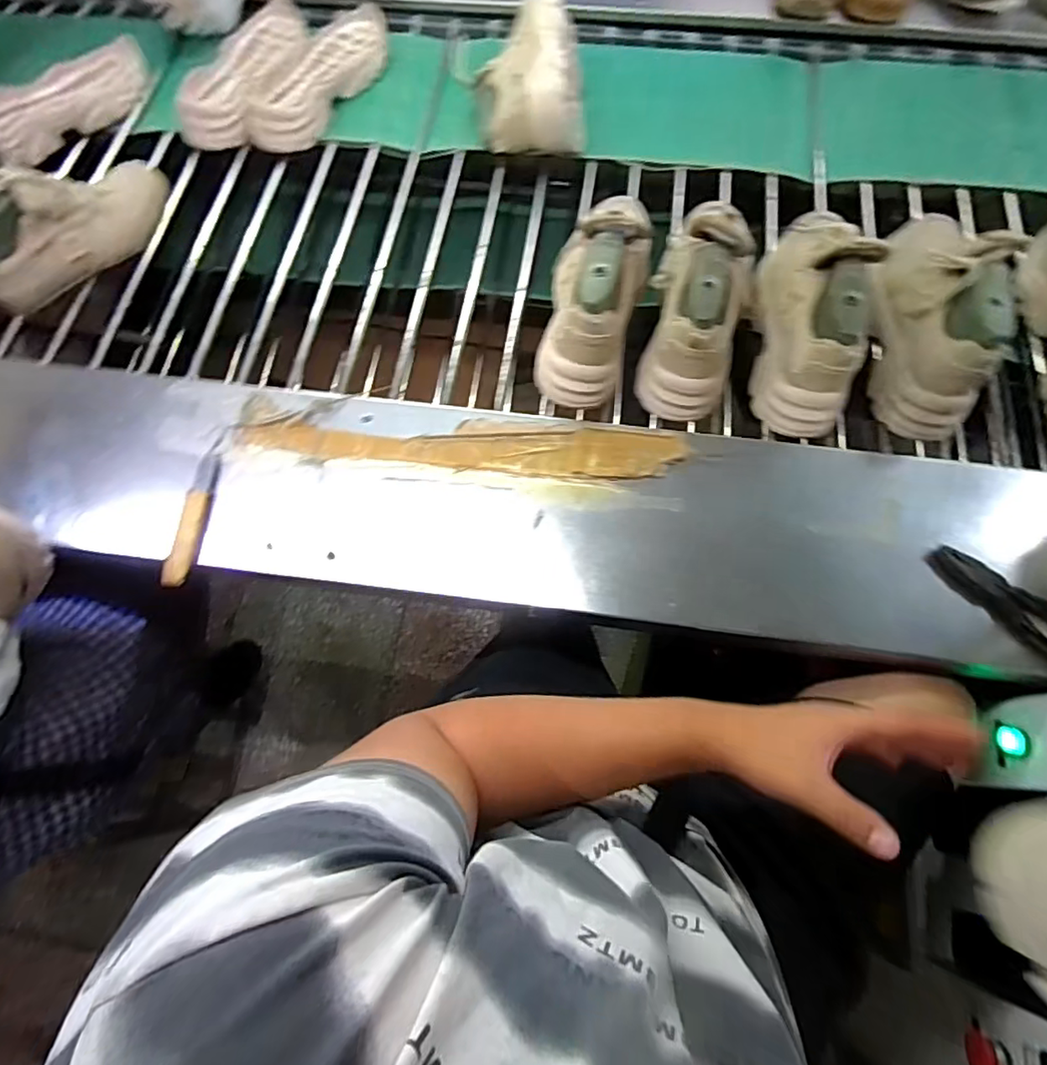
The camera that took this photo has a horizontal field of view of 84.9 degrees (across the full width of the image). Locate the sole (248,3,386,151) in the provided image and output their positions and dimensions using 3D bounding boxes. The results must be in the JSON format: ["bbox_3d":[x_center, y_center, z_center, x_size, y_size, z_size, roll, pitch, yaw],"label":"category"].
[{"bbox_3d":[-0.327,-0.753,0.936,0.124,0.033,0.325,20,72,8],"label":"sole"}]

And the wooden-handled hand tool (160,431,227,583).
[{"bbox_3d":[-0.372,-0.034,0.647,0.025,0.012,0.193,1,71,2],"label":"wooden-handled hand tool"}]

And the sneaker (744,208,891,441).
[{"bbox_3d":[0.355,-0.283,0.695,0.105,0.142,0.301,6,71,4],"label":"sneaker"}]

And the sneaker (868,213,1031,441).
[{"bbox_3d":[0.490,-0.251,0.680,0.088,0.151,0.253,6,71,4],"label":"sneaker"}]

